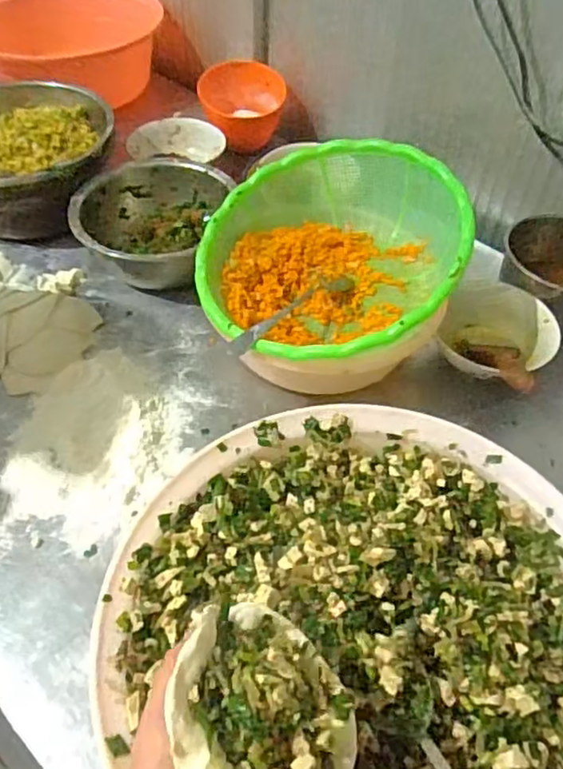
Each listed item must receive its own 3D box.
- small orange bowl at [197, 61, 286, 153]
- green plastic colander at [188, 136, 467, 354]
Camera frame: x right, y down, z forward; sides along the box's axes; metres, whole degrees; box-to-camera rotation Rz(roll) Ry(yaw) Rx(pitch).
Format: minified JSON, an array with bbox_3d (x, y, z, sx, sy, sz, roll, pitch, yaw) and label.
[{"bbox_3d":[-0.064,-0.443,1.021,0.135,0.093,0.113,7,51,5],"label":"small orange bowl"},{"bbox_3d":[0.061,-0.135,0.709,0.285,0.115,0.300,-21,54,8],"label":"green plastic colander"}]

